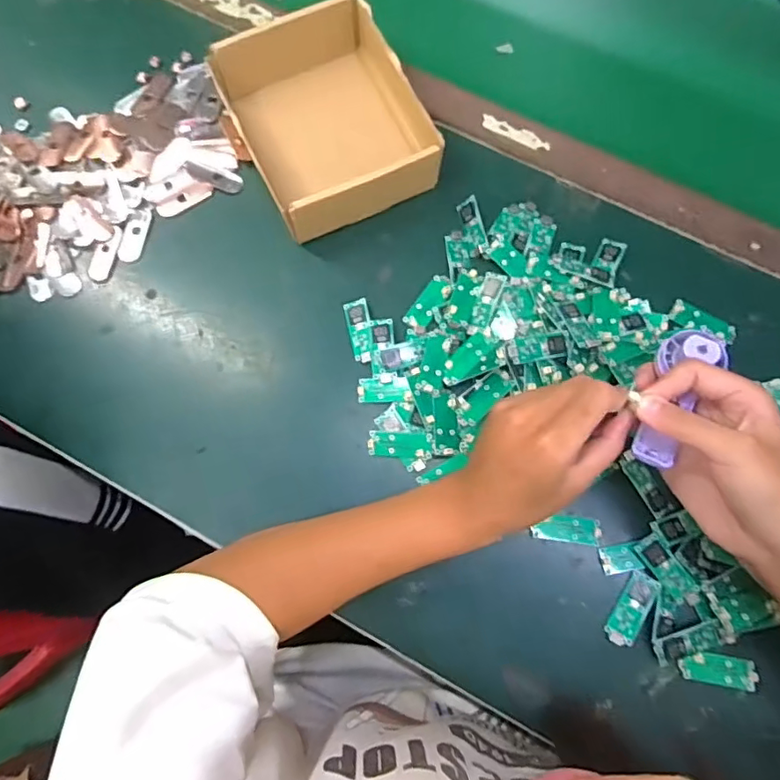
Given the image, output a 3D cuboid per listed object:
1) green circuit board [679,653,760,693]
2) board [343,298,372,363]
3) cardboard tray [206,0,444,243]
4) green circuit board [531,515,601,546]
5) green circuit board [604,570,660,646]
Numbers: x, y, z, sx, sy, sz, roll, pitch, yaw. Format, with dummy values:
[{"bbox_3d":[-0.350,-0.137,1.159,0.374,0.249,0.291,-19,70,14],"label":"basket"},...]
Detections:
[{"bbox_3d":[0.225,0.193,0.370,0.050,0.005,0.019,9,76,1],"label":"green circuit board"},{"bbox_3d":[-0.024,-0.048,0.434,0.019,0.004,0.051,-14,79,17],"label":"board"},{"bbox_3d":[-0.054,-0.226,0.454,0.137,0.053,0.168,-26,78,-8],"label":"cardboard tray"},{"bbox_3d":[0.131,0.103,0.398,0.048,0.004,0.018,7,76,0],"label":"green circuit board"},{"bbox_3d":[0.169,0.153,0.378,0.019,0.006,0.051,29,81,24],"label":"green circuit board"}]

